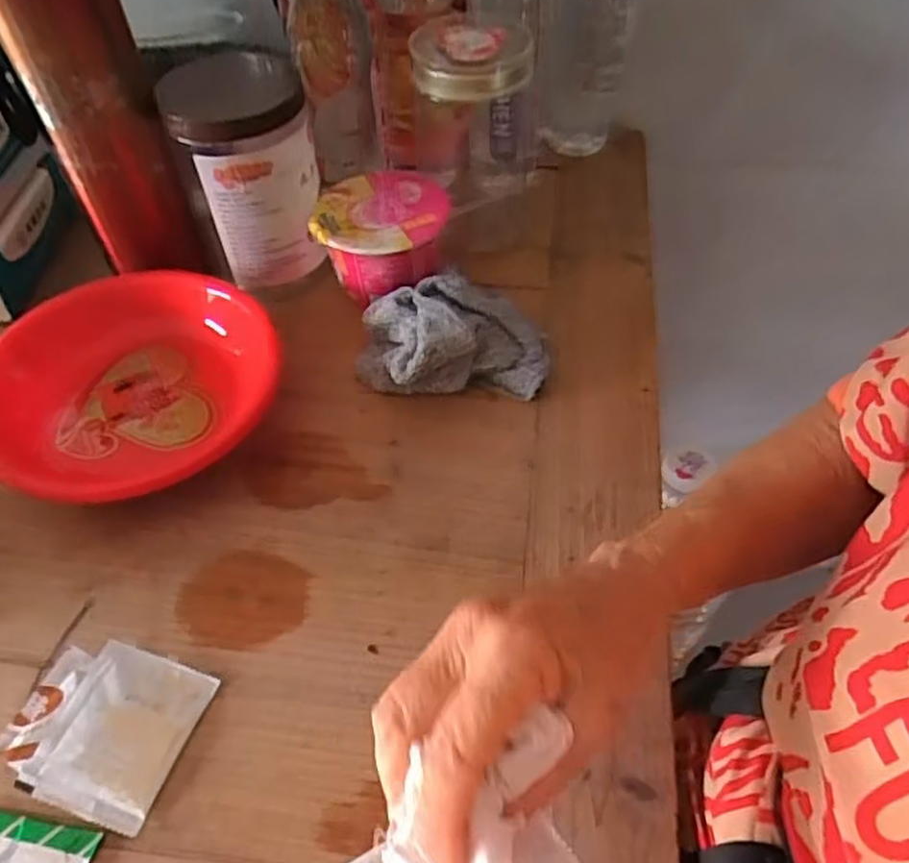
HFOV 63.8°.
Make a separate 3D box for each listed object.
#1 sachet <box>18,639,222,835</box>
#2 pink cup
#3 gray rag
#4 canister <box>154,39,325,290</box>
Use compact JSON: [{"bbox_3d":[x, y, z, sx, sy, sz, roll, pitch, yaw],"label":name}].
[{"bbox_3d":[-0.168,0.150,0.369,0.064,0.014,0.078,14,54,12],"label":"sachet"},{"bbox_3d":[-0.054,-0.144,0.561,0.095,0.071,0.093,-1,52,1],"label":"pink cup"},{"bbox_3d":[-0.002,-0.067,0.512,0.126,0.054,0.084,-3,52,-1],"label":"gray rag"},{"bbox_3d":[-0.152,-0.197,0.539,0.093,0.138,0.112,-15,53,-10],"label":"canister"}]

